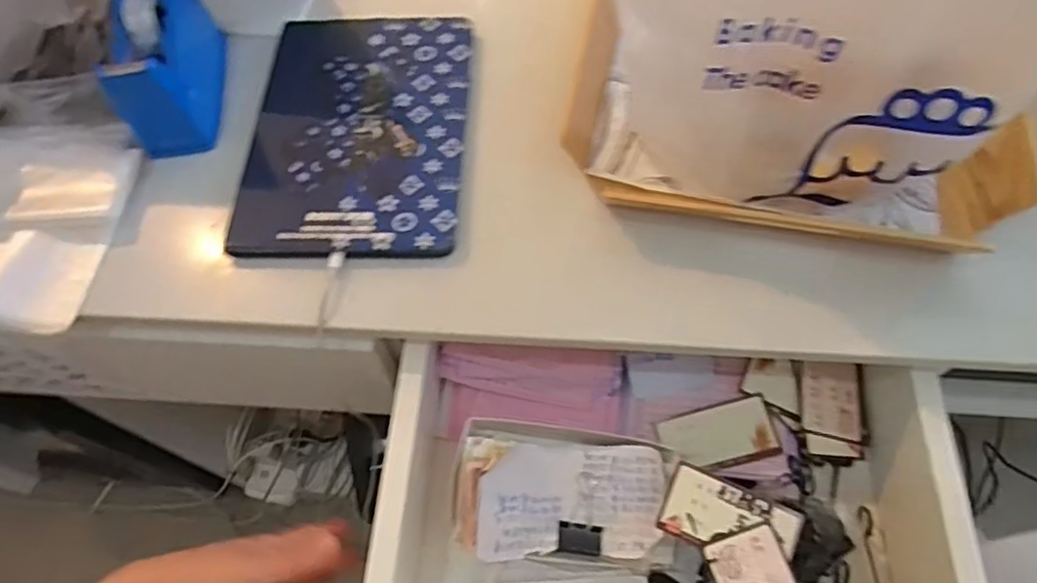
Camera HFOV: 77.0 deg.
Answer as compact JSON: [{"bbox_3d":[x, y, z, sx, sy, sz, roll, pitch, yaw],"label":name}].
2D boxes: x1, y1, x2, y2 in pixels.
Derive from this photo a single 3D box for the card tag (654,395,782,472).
[{"bbox_3d":[0.158,0.116,0.519,0.087,0.006,0.050,-19,61,11],"label":"card tag"}]

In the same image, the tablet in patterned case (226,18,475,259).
[{"bbox_3d":[-0.128,-0.135,0.533,0.169,0.011,0.240,0,62,3],"label":"tablet in patterned case"}]

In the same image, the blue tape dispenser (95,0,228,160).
[{"bbox_3d":[-0.288,-0.193,0.536,0.058,0.096,0.133,-9,62,-2],"label":"blue tape dispenser"}]

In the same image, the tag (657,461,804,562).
[{"bbox_3d":[0.144,0.154,0.443,0.087,0.005,0.045,20,65,12],"label":"tag"}]

